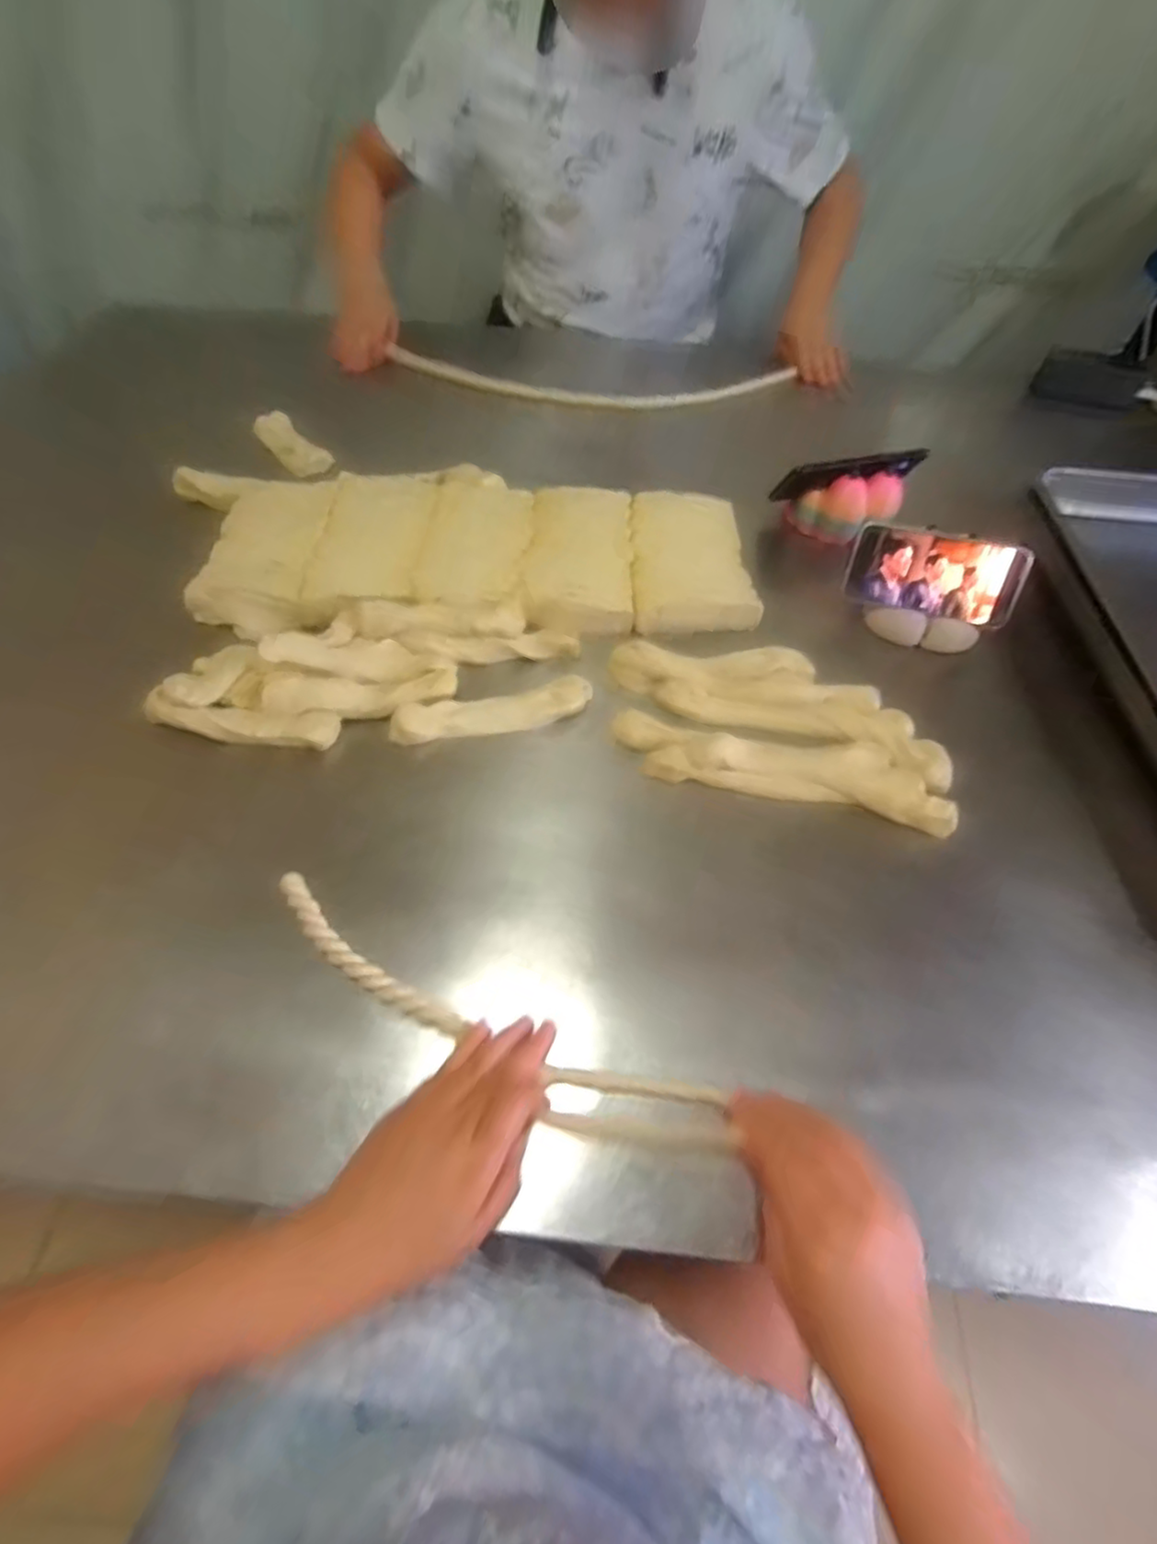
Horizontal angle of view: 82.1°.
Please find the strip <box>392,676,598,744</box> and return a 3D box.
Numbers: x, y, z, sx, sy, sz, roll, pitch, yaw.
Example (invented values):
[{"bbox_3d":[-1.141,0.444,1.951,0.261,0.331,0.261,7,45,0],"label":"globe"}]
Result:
[{"bbox_3d":[-0.070,-0.050,0.558,0.169,0.016,0.044,-15,58,-12],"label":"strip"}]

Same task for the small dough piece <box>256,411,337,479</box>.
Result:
[{"bbox_3d":[-0.332,-0.377,0.764,0.046,0.026,0.097,-38,65,-24],"label":"small dough piece"}]

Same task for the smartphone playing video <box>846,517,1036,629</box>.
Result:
[{"bbox_3d":[0.337,-0.187,0.626,0.152,0.075,0.008,15,18,6],"label":"smartphone playing video"}]

